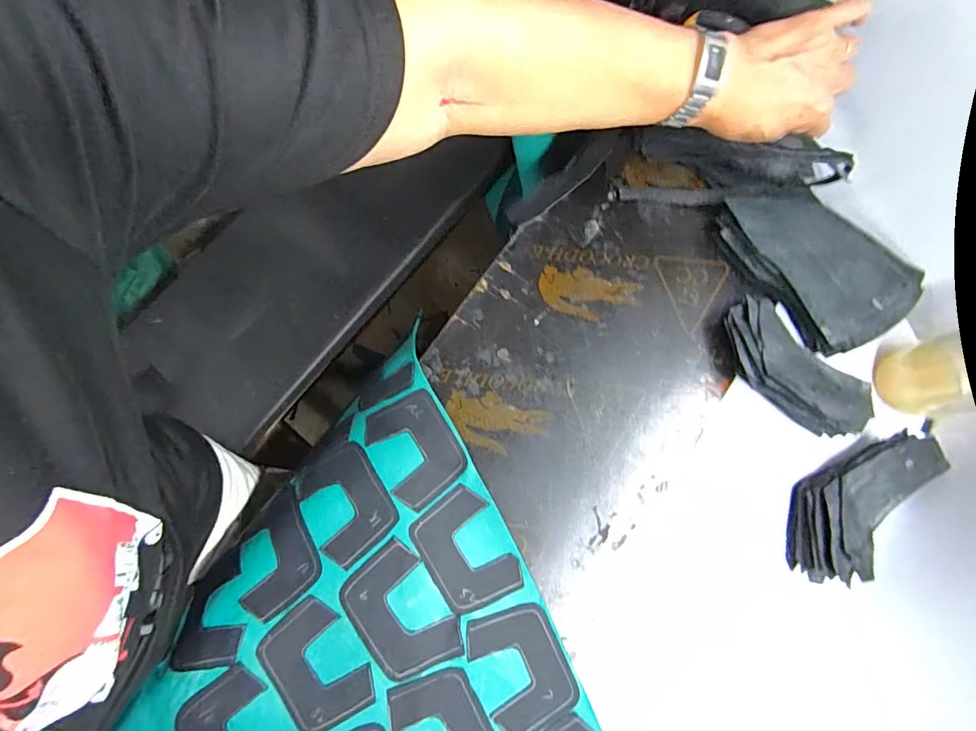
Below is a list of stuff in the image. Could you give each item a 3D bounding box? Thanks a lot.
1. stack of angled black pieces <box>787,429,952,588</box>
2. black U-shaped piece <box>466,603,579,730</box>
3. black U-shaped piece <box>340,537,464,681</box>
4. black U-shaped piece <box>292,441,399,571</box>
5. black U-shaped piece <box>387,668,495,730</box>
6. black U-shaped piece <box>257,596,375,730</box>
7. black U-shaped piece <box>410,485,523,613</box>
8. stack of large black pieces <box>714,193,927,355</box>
[{"bbox_3d":[0.330,0.120,0.411,0.068,0.046,0.156,42,80,10],"label":"stack of angled black pieces"},{"bbox_3d":[0.031,0.269,0.403,0.076,0.004,0.100,-22,77,-5],"label":"black U-shaped piece"},{"bbox_3d":[-0.080,0.228,0.414,0.076,0.005,0.112,-37,79,-8],"label":"black U-shaped piece"},{"bbox_3d":[-0.138,0.132,0.449,0.082,0.035,0.107,-34,79,-7],"label":"black U-shaped piece"},{"bbox_3d":[-0.036,0.320,0.391,0.074,0.004,0.105,-29,78,-6],"label":"black U-shaped piece"},{"bbox_3d":[-0.155,0.272,0.407,0.074,0.004,0.103,-35,79,-7],"label":"black U-shaped piece"},{"bbox_3d":[-0.022,0.174,0.424,0.074,0.008,0.102,-30,78,-6],"label":"black U-shaped piece"},{"bbox_3d":[0.324,-0.106,0.450,0.115,0.034,0.172,-29,78,-6],"label":"stack of large black pieces"}]

